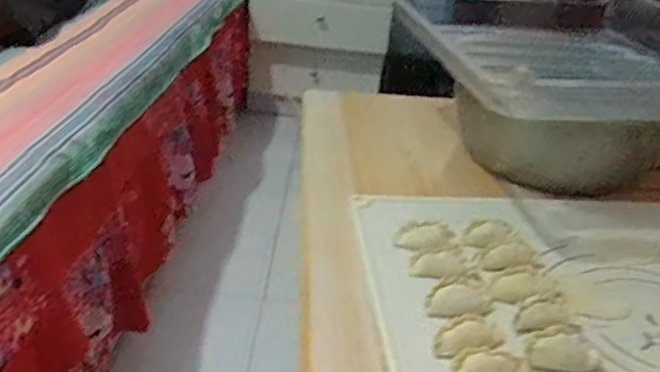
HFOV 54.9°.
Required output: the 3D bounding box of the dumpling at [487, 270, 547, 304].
[{"bbox_3d":[0.161,0.086,0.542,0.060,0.016,0.025,-6,32,-21],"label":"dumpling"}]

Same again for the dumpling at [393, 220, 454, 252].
[{"bbox_3d":[0.087,0.047,0.595,0.052,0.028,0.020,10,30,6],"label":"dumpling"}]

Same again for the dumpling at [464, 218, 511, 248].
[{"bbox_3d":[0.152,0.045,0.606,0.051,0.019,0.028,-8,33,-25],"label":"dumpling"}]

